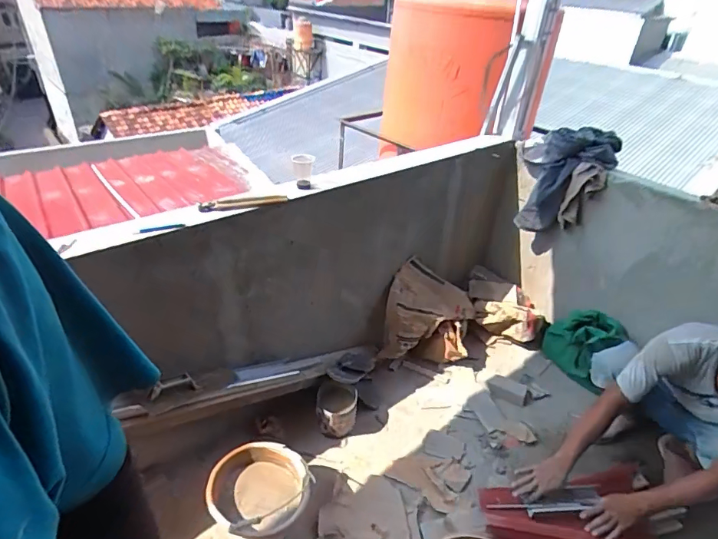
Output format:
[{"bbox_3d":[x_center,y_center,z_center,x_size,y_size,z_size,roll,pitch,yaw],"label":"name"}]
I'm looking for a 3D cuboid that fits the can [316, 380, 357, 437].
[{"bbox_3d":[-0.079,0.516,1.599,0.143,0.175,0.120,5,34,0],"label":"can"}]

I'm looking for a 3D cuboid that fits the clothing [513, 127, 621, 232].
[{"bbox_3d":[0.817,-0.345,1.755,0.306,0.405,0.177,21,37,22],"label":"clothing"}]

